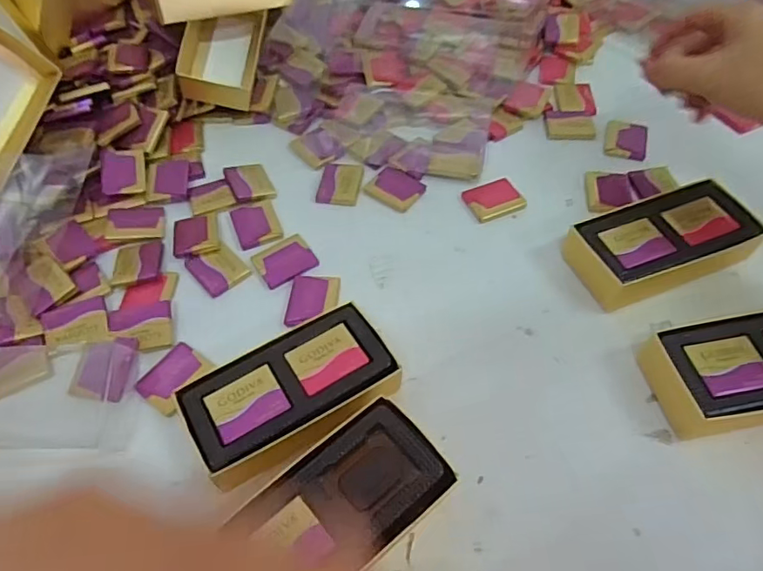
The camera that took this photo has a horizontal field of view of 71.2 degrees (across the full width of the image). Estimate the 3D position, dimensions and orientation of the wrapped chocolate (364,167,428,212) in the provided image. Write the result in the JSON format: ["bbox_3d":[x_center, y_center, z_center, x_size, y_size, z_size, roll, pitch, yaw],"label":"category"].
[{"bbox_3d":[0.012,-0.077,0.414,0.041,0.004,0.037,30,63,20],"label":"wrapped chocolate"}]

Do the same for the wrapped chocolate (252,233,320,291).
[{"bbox_3d":[-0.069,-0.018,0.378,0.040,0.004,0.034,-31,61,-17],"label":"wrapped chocolate"}]

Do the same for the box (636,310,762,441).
[{"bbox_3d":[0.217,0.048,0.303,0.115,0.031,0.059,-10,57,-4],"label":"box"}]

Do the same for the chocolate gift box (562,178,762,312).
[{"bbox_3d":[0.186,-0.028,0.357,0.117,0.030,0.062,-20,58,-11],"label":"chocolate gift box"}]

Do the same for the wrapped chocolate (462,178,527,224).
[{"bbox_3d":[0.085,-0.067,0.406,0.042,0.004,0.034,-22,58,-12],"label":"wrapped chocolate"}]

